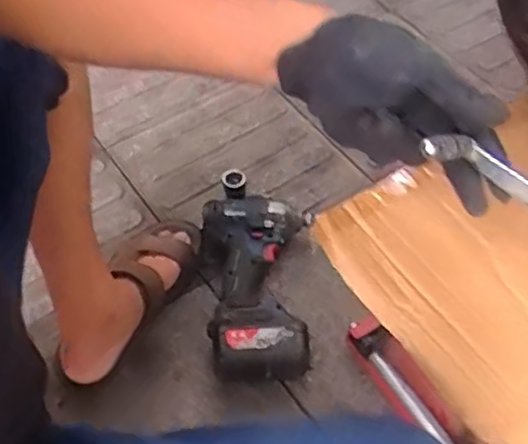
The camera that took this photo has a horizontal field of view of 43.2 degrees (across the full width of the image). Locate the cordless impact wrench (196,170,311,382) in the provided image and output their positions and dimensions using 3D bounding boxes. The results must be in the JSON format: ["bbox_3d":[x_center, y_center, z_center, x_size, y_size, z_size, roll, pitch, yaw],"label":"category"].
[{"bbox_3d":[-0.020,0.057,0.882,0.128,0.074,0.305,-7,54,-4],"label":"cordless impact wrench"}]

